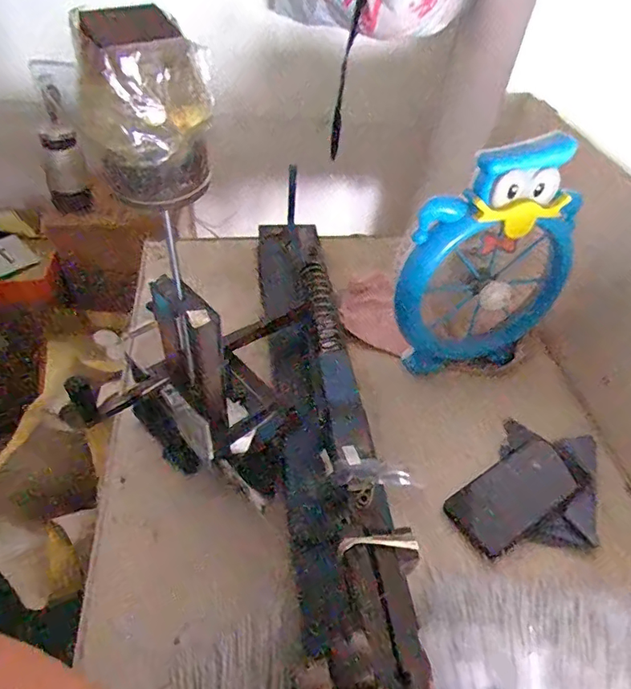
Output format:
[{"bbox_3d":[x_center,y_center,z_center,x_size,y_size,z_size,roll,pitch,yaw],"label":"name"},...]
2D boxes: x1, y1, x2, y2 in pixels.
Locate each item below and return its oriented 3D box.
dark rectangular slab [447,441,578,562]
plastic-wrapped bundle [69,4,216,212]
[{"bbox_3d":[0.229,0.171,0.568,0.156,0.007,0.077,-28,47,-19],"label":"dark rectangular slab"},{"bbox_3d":[-0.084,-0.120,0.257,0.062,0.089,0.054,-5,47,-12],"label":"plastic-wrapped bundle"}]

